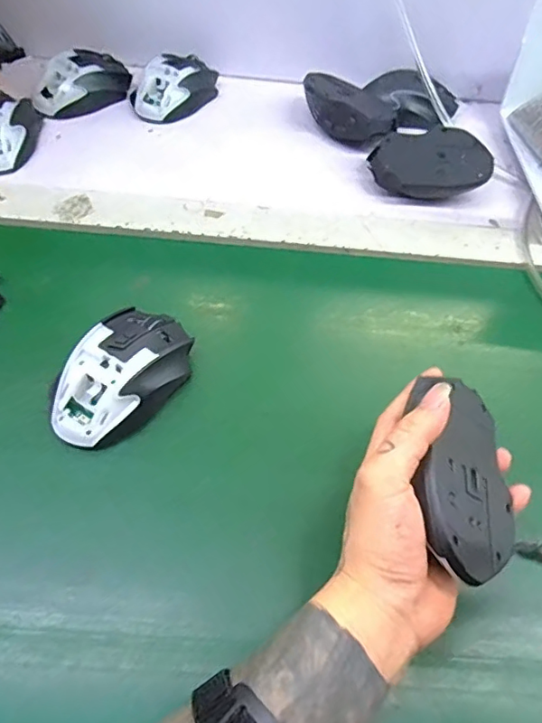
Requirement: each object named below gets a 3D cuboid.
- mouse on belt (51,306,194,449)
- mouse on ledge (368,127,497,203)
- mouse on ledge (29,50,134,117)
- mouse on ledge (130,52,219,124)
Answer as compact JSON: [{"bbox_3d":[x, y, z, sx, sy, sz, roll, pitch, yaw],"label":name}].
[{"bbox_3d":[-0.106,0.008,0.389,0.068,0.041,0.112,26,57,12],"label":"mouse on belt"},{"bbox_3d":[0.157,-0.193,0.542,0.112,0.045,0.081,-10,57,-12],"label":"mouse on ledge"},{"bbox_3d":[-0.213,-0.313,0.606,0.115,0.035,0.068,-28,62,-22],"label":"mouse on ledge"},{"bbox_3d":[-0.109,-0.317,0.619,0.071,0.036,0.116,40,61,21],"label":"mouse on ledge"}]

